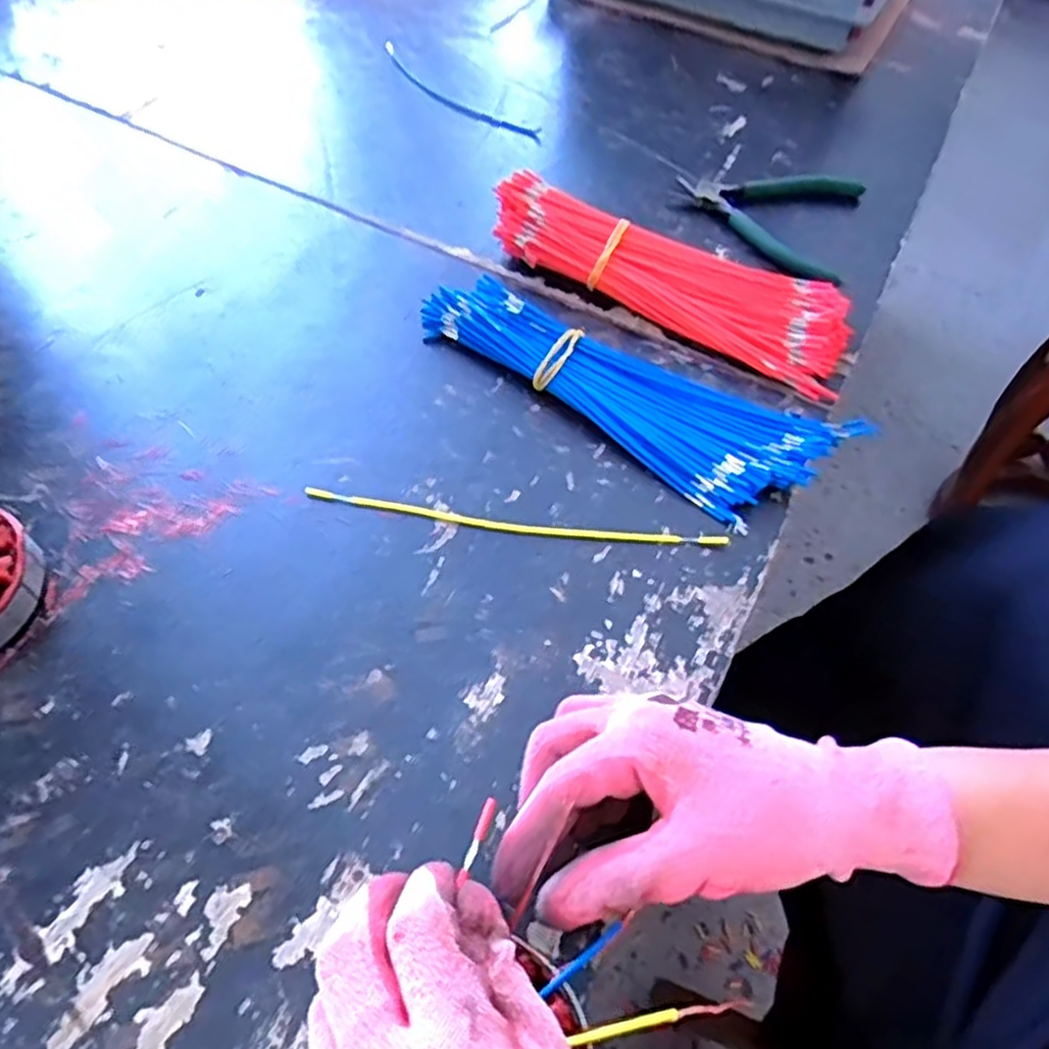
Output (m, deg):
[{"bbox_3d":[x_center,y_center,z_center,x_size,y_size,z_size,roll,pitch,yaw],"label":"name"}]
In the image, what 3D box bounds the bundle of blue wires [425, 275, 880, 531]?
[{"bbox_3d":[0.056,-0.082,0.464,0.265,0.022,0.097,27,58,13],"label":"bundle of blue wires"}]

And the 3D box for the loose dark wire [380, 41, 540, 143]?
[{"bbox_3d":[-0.062,-0.381,0.677,0.202,0.008,0.033,39,61,20],"label":"loose dark wire"}]

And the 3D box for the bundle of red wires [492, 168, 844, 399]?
[{"bbox_3d":[0.098,-0.170,0.516,0.252,0.042,0.077,28,58,14],"label":"bundle of red wires"}]

